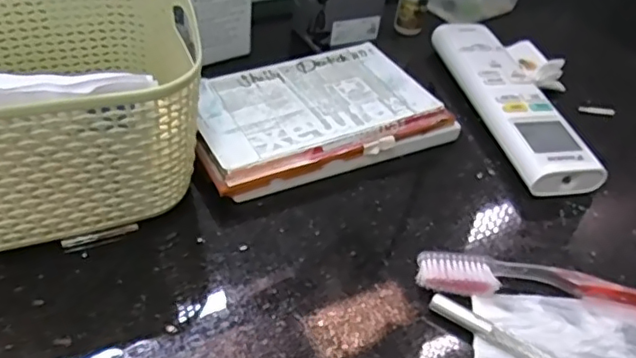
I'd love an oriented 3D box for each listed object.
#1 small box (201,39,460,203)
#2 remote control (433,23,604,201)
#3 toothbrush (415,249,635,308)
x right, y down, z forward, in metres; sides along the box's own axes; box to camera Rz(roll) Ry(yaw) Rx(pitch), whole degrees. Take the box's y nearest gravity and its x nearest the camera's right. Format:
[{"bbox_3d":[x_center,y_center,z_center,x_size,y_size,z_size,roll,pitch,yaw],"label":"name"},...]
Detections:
[{"bbox_3d":[-0.003,-0.039,0.363,0.151,0.030,0.094,-13,43,-22],"label":"small box"},{"bbox_3d":[0.126,-0.053,0.396,0.043,0.030,0.168,-5,41,-13],"label":"remote control"},{"bbox_3d":[0.141,0.055,0.283,0.185,0.012,0.020,7,39,1],"label":"toothbrush"}]

